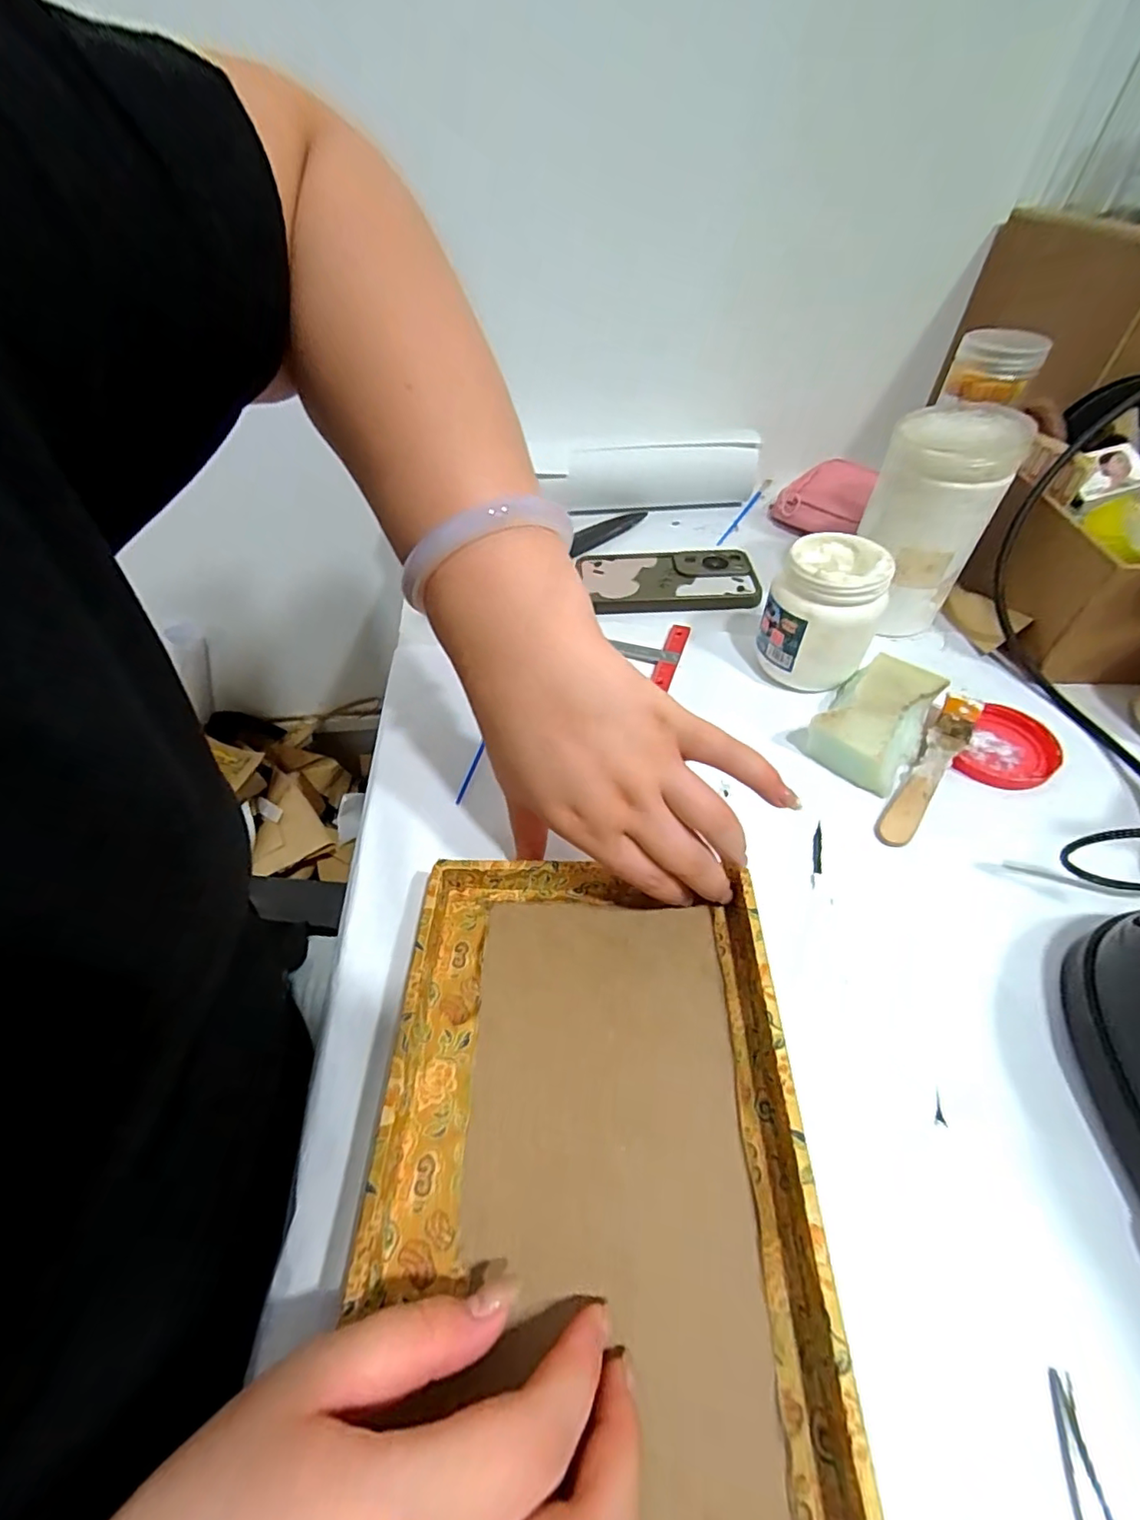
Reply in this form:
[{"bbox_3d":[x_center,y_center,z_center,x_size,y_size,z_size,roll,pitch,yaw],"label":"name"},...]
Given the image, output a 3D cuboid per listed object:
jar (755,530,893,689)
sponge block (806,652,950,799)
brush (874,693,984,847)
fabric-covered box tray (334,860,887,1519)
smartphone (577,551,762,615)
[{"bbox_3d":[0.180,-0.105,0.420,0.076,0.094,0.071,-1,49,1],"label":"jar"},{"bbox_3d":[0.208,-0.028,0.392,0.062,0.032,0.097,29,56,24],"label":"sponge block"},{"bbox_3d":[0.235,0.004,0.373,0.022,0.018,0.135,30,56,25],"label":"brush"},{"bbox_3d":[0.007,0.230,0.178,0.168,0.031,0.431,0,49,1],"label":"fabric-covered box tray"},{"bbox_3d":[0.091,-0.165,0.528,0.152,0.014,0.081,-1,49,1],"label":"smartphone"}]

